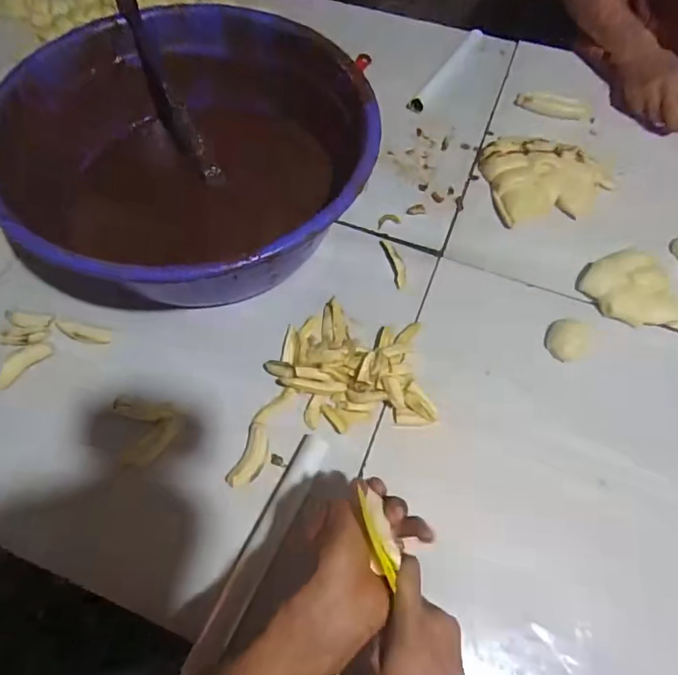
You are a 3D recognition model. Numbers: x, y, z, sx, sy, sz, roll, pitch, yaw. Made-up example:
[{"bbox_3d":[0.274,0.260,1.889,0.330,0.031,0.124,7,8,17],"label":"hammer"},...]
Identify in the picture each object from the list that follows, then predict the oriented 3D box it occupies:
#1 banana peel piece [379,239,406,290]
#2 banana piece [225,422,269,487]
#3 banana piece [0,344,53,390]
[{"bbox_3d":[0.071,-0.097,0.617,0.017,0.013,0.073,-13,63,-8],"label":"banana peel piece"},{"bbox_3d":[-0.089,0.122,0.495,0.031,0.021,0.068,22,64,11],"label":"banana piece"},{"bbox_3d":[-0.349,0.027,0.529,0.062,0.017,0.015,-41,69,-20],"label":"banana piece"}]

